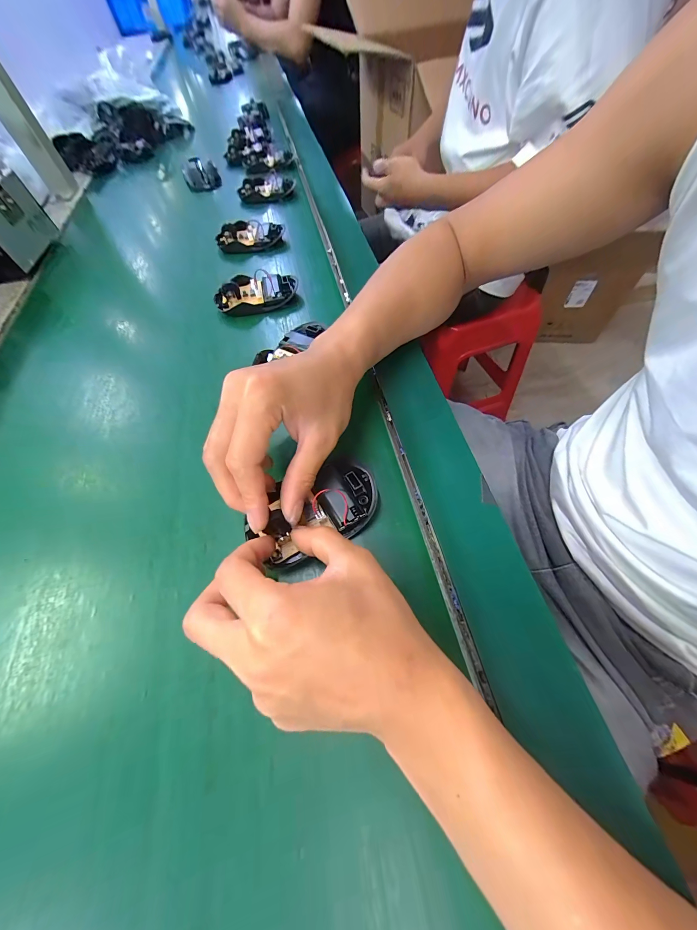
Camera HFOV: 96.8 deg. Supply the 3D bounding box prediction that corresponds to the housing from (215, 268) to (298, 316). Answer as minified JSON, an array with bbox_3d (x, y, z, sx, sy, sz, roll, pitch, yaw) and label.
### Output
[{"bbox_3d":[-0.107,-0.202,0.358,0.094,0.023,0.059,-8,60,0],"label":"housing"}]

